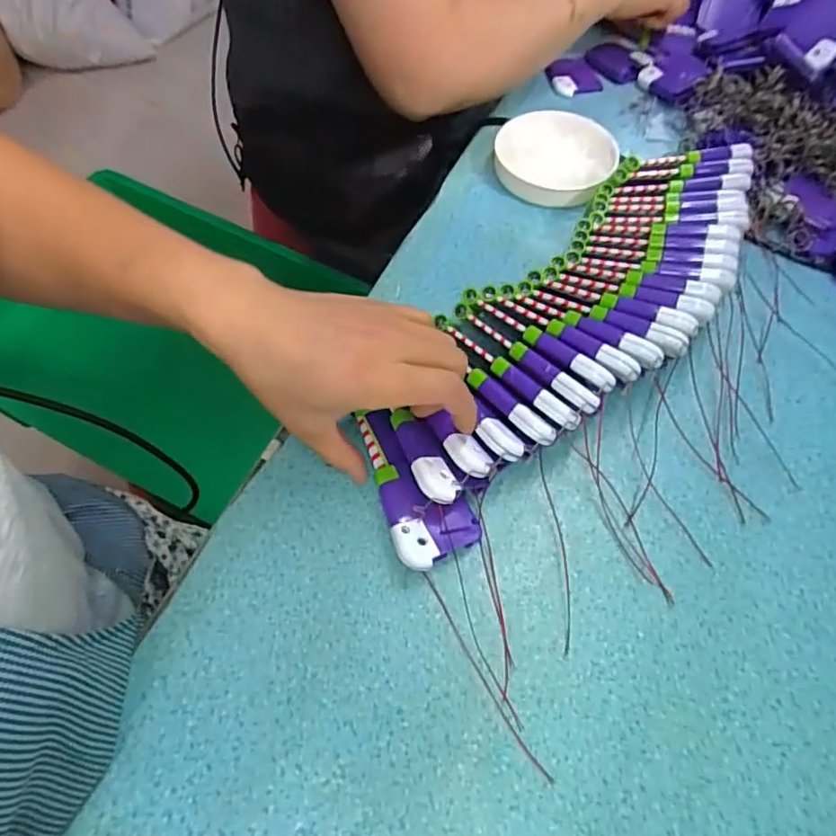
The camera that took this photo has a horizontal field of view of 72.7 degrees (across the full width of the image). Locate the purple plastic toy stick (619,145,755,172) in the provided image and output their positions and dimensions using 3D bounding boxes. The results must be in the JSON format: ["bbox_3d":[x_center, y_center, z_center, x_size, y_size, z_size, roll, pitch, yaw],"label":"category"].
[{"bbox_3d":[0.223,-0.212,0.466,0.113,0.008,0.016,-8,60,-9],"label":"purple plastic toy stick"}]

